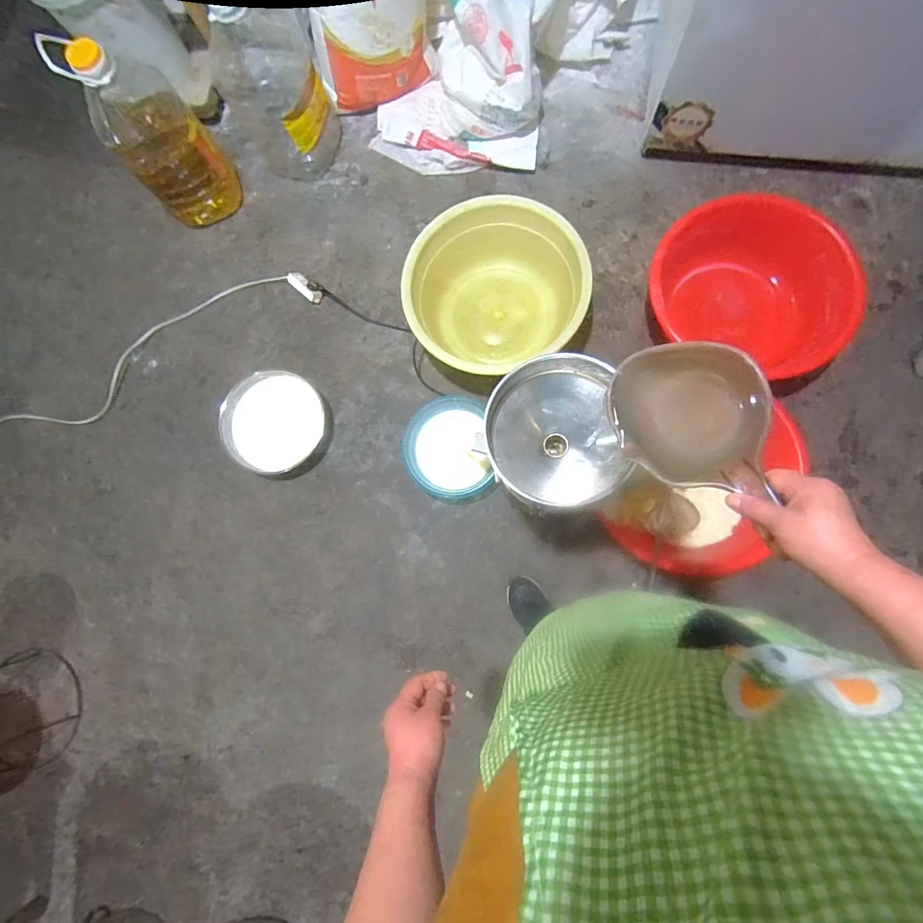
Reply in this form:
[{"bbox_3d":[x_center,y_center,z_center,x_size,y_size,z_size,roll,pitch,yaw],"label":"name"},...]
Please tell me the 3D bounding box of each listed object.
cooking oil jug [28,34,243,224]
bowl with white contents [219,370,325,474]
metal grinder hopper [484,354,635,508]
[{"bbox_3d":[-0.891,-0.956,1.339,0.251,0.465,0.207,-16,81,3],"label":"cooking oil jug"},{"bbox_3d":[-0.567,-0.116,1.351,0.296,0.100,0.278,-1,82,5],"label":"bowl with white contents"},{"bbox_3d":[0.170,-0.039,0.824,0.234,0.198,0.240,-1,82,5],"label":"metal grinder hopper"}]

